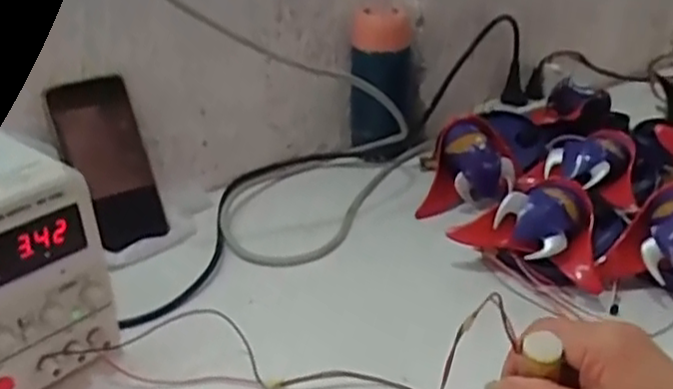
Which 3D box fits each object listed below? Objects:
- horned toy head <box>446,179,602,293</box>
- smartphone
[{"bbox_3d":[0.178,0.031,0.609,0.122,0.073,0.077,18,34,35],"label":"horned toy head"},{"bbox_3d":[-0.216,-0.030,0.666,0.072,0.156,0.014,-17,12,-10],"label":"smartphone"}]

